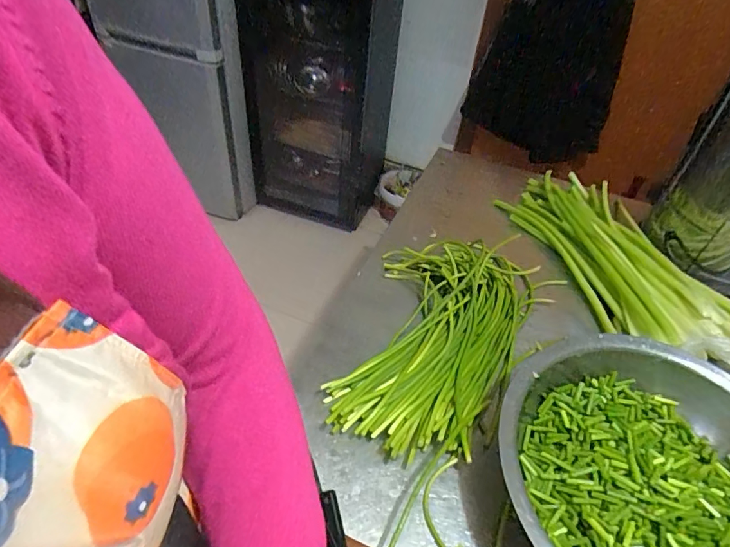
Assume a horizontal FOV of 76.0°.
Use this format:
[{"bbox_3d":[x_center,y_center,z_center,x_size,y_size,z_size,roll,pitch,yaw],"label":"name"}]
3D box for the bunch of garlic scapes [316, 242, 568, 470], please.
[{"bbox_3d":[0.127,0.079,0.712,0.268,0.059,0.433,18,46,12],"label":"bunch of garlic scapes"}]

